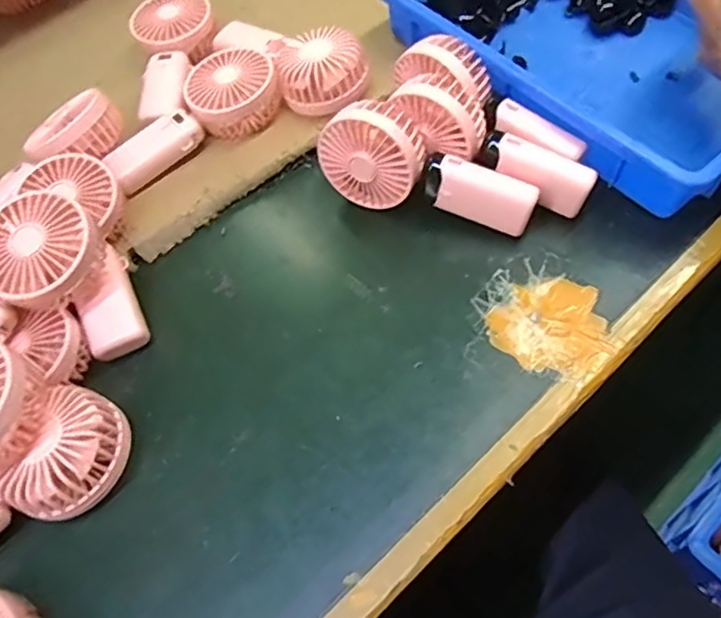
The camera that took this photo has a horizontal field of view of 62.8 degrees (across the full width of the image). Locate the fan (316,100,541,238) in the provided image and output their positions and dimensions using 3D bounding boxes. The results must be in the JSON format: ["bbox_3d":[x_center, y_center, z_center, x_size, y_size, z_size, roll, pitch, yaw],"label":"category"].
[{"bbox_3d":[0.056,-0.114,0.490,0.177,0.094,0.046,19,62,19],"label":"fan"}]

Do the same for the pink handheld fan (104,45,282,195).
[{"bbox_3d":[-0.155,-0.180,0.558,0.178,0.048,0.080,-39,60,-5],"label":"pink handheld fan"}]

